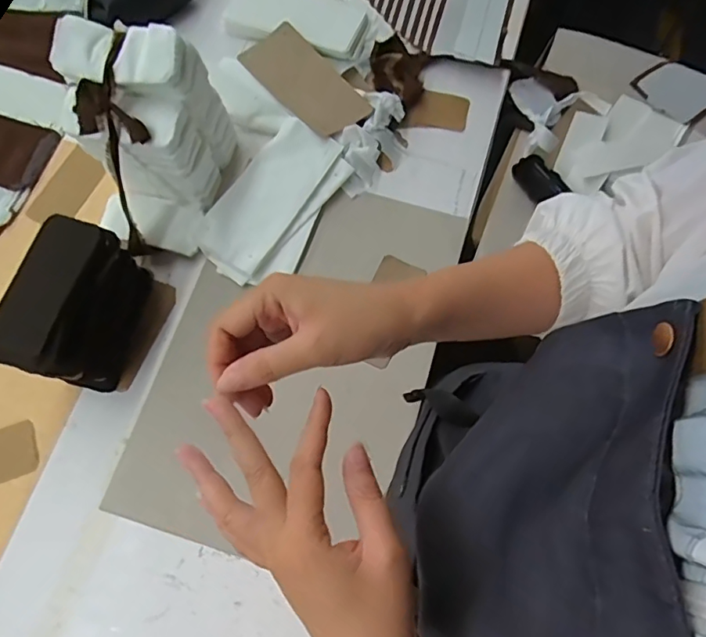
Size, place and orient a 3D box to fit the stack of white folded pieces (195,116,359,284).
[{"bbox_3d":[-0.116,-0.173,0.779,0.141,0.042,0.262,30,74,9],"label":"stack of white folded pieces"}]

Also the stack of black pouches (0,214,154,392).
[{"bbox_3d":[-0.347,-0.011,0.666,0.097,0.162,0.192,16,72,5],"label":"stack of black pouches"}]

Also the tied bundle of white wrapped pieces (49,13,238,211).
[{"bbox_3d":[-0.271,-0.262,0.688,0.160,0.214,0.139,4,71,1],"label":"tied bundle of white wrapped pieces"}]

